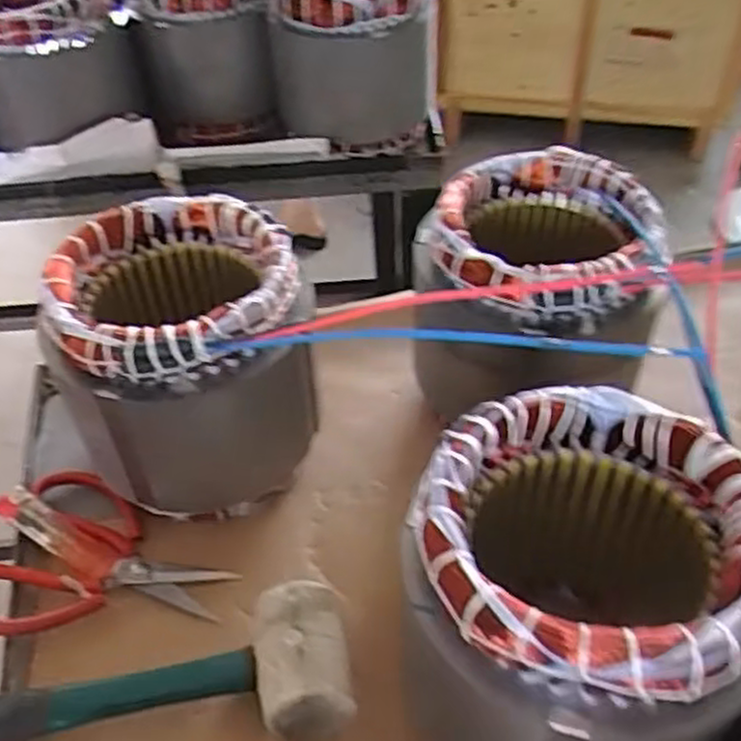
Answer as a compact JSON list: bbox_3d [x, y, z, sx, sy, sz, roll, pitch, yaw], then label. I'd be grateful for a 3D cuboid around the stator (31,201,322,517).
[{"bbox_3d":[-0.108,-0.002,0.486,0.143,0.162,0.143,-2,45,1],"label":"stator"}]

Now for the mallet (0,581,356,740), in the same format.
[{"bbox_3d":[-0.146,0.172,0.398,0.271,0.048,0.081,-9,45,-5],"label":"mallet"}]

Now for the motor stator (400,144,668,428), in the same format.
[{"bbox_3d":[0.108,-0.037,0.516,0.139,0.160,0.141,-8,45,-5],"label":"motor stator"}]

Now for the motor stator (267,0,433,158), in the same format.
[{"bbox_3d":[-0.018,-0.317,0.770,0.150,0.151,0.159,-7,45,-3],"label":"motor stator"}]

